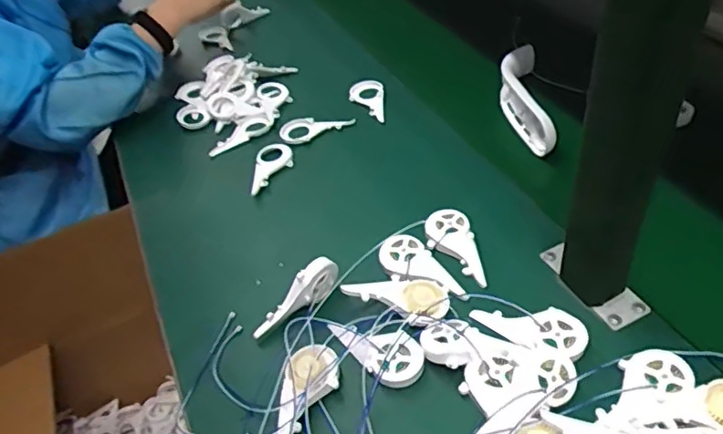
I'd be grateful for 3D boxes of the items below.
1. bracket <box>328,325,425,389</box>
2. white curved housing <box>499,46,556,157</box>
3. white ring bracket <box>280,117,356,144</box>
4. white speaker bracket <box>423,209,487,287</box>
[{"bbox_3d":[0.011,0.112,0.483,0.084,0.021,0.041,13,49,24],"label":"bracket"},{"bbox_3d":[0.204,-0.141,0.730,0.046,0.068,0.189,1,42,3],"label":"white curved housing"},{"bbox_3d":[-0.059,-0.120,0.758,0.095,0.014,0.038,-22,44,-10],"label":"white ring bracket"},{"bbox_3d":[0.096,0.030,0.564,0.043,0.012,0.090,-20,60,-20],"label":"white speaker bracket"}]

